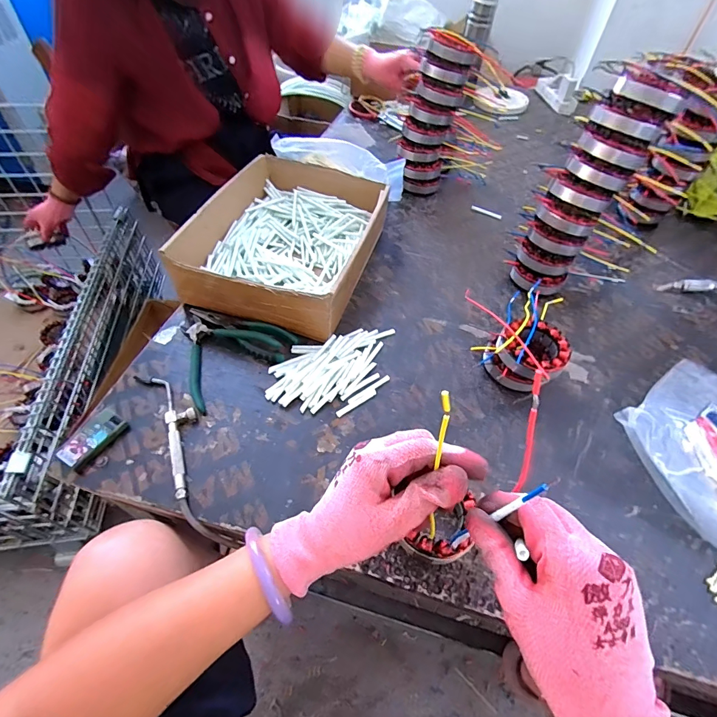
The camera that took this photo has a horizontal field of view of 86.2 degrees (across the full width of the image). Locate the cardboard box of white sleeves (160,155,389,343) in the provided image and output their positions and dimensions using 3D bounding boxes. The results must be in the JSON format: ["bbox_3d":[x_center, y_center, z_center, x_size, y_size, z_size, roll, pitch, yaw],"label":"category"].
[{"bbox_3d":[-0.102,-0.197,0.611,0.244,0.083,0.332,15,54,8],"label":"cardboard box of white sleeves"}]

